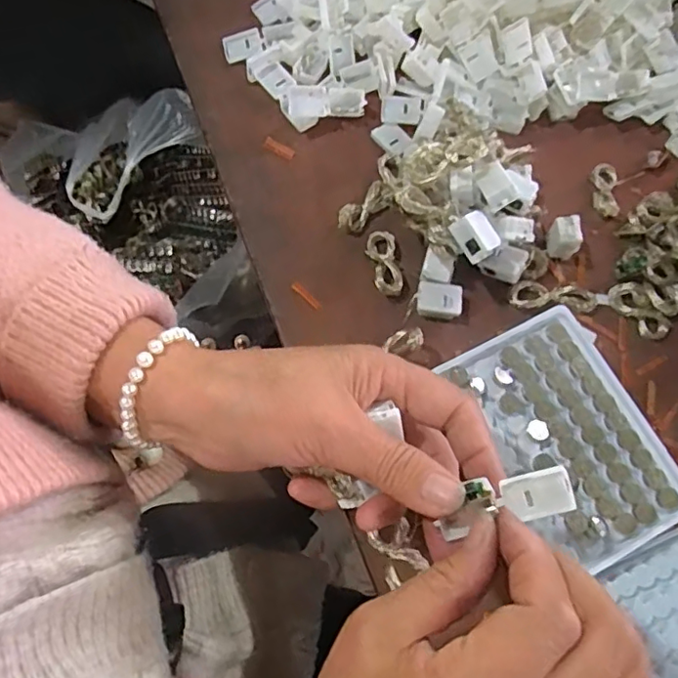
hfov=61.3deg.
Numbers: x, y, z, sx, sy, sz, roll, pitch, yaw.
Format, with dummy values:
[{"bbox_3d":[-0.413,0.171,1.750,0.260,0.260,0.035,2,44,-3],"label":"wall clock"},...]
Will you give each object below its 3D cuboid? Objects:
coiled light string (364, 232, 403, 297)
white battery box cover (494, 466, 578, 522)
[{"bbox_3d":[0.029,-0.049,0.367,0.018,0.010,0.046,-7,72,-4],"label":"coiled light string"},{"bbox_3d":[0.081,0.064,0.234,0.029,0.004,0.020,-17,98,11],"label":"white battery box cover"}]

